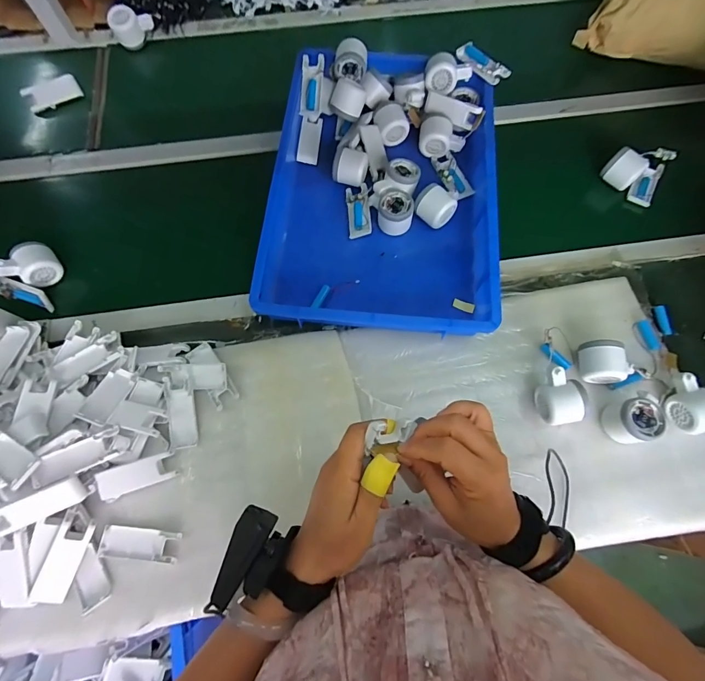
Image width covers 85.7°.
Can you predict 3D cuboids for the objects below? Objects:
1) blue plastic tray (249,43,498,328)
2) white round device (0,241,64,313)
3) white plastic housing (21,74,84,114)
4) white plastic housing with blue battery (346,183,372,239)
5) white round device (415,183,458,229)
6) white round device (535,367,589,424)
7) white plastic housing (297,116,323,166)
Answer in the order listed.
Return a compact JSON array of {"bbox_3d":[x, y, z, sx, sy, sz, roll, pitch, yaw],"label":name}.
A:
[{"bbox_3d":[0.055,-0.275,0.658,0.353,0.072,0.518,5,72,1],"label":"blue plastic tray"},{"bbox_3d":[-0.526,-0.112,0.620,0.081,0.066,0.094,17,73,5],"label":"white round device"},{"bbox_3d":[-0.608,-0.502,0.770,0.106,0.040,0.031,-21,73,-7],"label":"white plastic housing"},{"bbox_3d":[0.012,-0.229,0.676,0.041,0.021,0.099,-3,72,-1],"label":"white plastic housing with blue battery"},{"bbox_3d":[0.143,-0.230,0.655,0.065,0.052,0.060,-41,77,-12],"label":"white round device"},{"bbox_3d":[0.305,0.084,0.558,0.056,0.061,0.078,-3,72,-1],"label":"white round device"},{"bbox_3d":[-0.082,-0.378,0.723,0.040,0.015,0.098,10,75,-12],"label":"white plastic housing"}]

